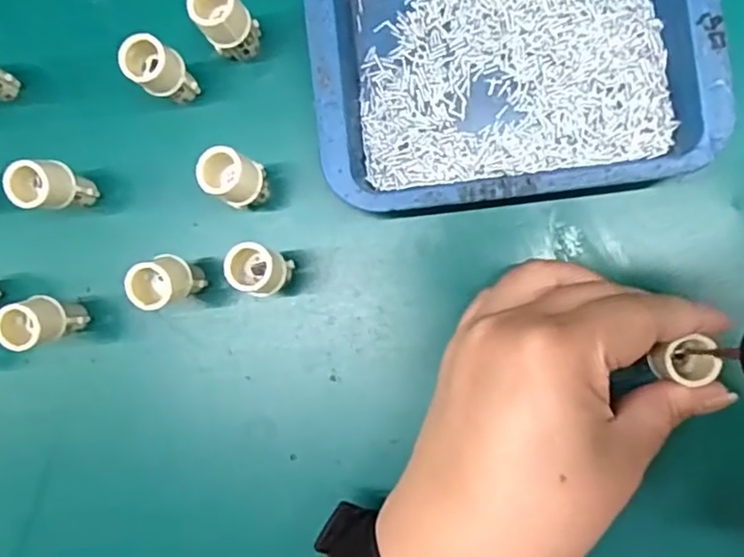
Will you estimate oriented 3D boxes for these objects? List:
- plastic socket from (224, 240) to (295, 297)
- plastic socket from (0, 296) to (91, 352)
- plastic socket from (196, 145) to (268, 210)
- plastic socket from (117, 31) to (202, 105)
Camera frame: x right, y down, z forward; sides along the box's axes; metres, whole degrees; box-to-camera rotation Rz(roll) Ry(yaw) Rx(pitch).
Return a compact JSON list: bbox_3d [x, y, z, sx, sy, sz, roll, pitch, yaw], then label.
[{"bbox_3d":[-0.045,-0.002,0.260,0.019,0.045,0.019,-1,85,8],"label":"plastic socket"},{"bbox_3d":[-0.136,0.019,0.265,0.017,0.043,0.021,-5,85,7],"label":"plastic socket"},{"bbox_3d":[-0.055,-0.040,0.262,0.020,0.044,0.021,-1,85,8],"label":"plastic socket"},{"bbox_3d":[-0.088,-0.086,0.264,0.017,0.041,0.019,41,92,9],"label":"plastic socket"}]

